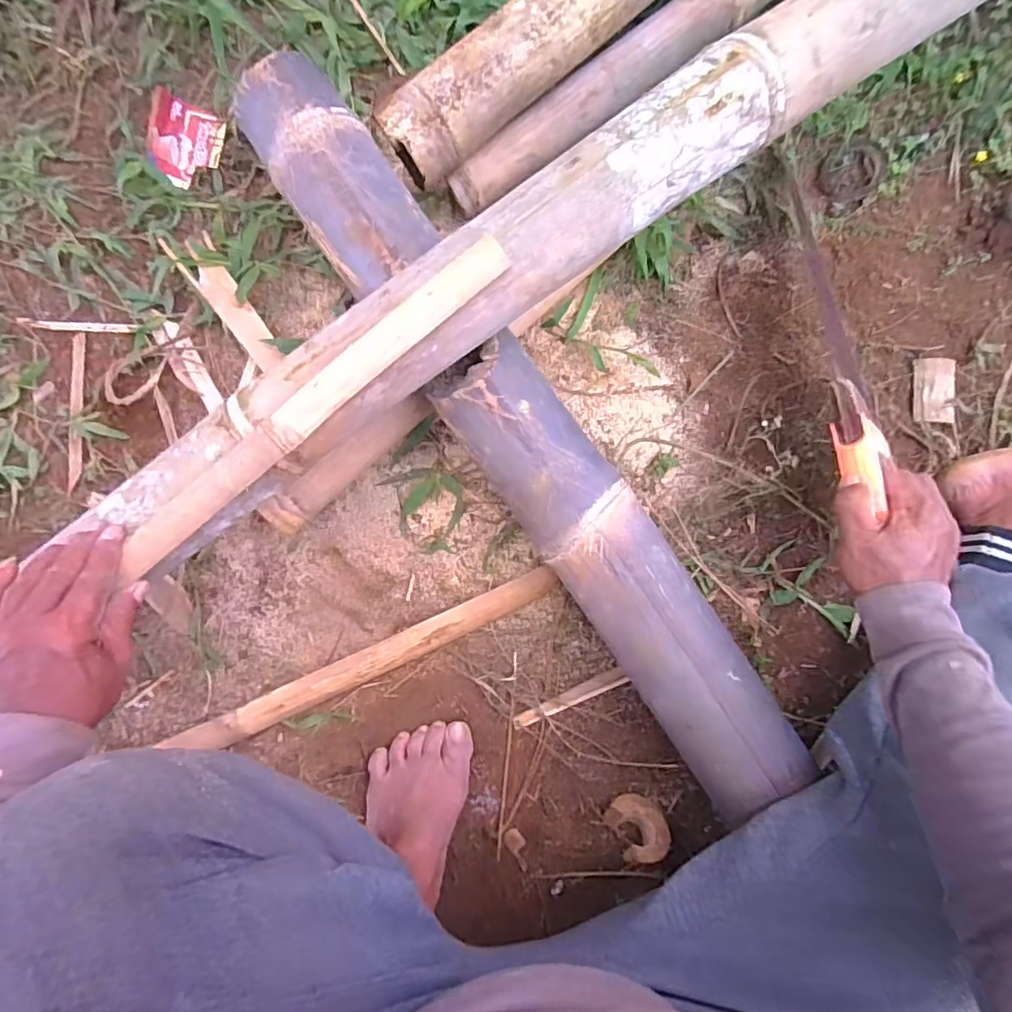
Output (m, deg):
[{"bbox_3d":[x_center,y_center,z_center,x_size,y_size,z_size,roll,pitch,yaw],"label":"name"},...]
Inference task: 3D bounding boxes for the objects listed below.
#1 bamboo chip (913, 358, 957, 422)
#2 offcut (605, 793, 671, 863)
[{"bbox_3d":[0.454,-0.123,0.594,0.042,0.007,0.072,5,85,2],"label":"bamboo chip"},{"bbox_3d":[0.129,0.312,0.551,0.052,0.043,0.049,0,85,2],"label":"offcut"}]

